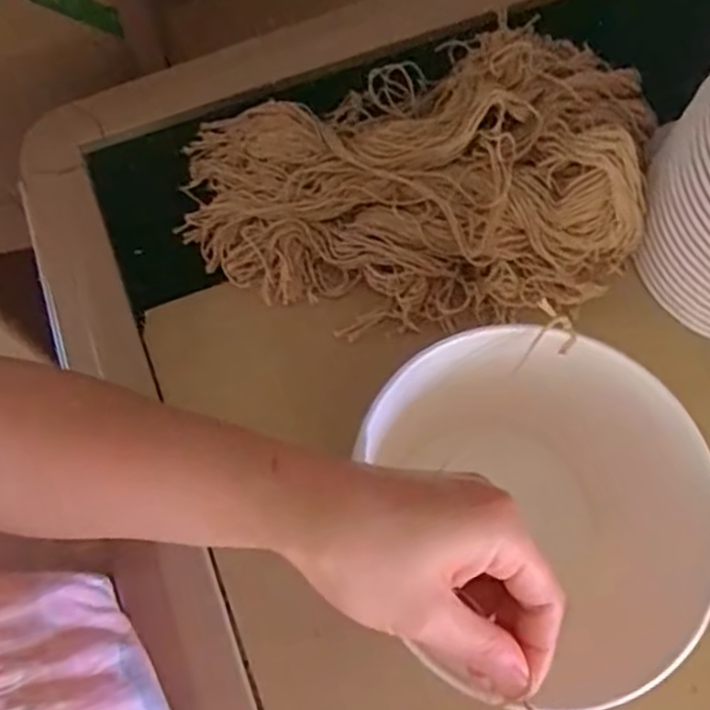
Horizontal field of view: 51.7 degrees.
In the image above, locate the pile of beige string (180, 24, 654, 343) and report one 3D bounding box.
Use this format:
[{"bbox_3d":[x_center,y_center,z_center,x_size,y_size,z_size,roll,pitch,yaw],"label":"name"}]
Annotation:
[{"bbox_3d":[0.047,-0.119,0.484,0.312,0.078,0.226,-22,73,-7],"label":"pile of beige string"}]

